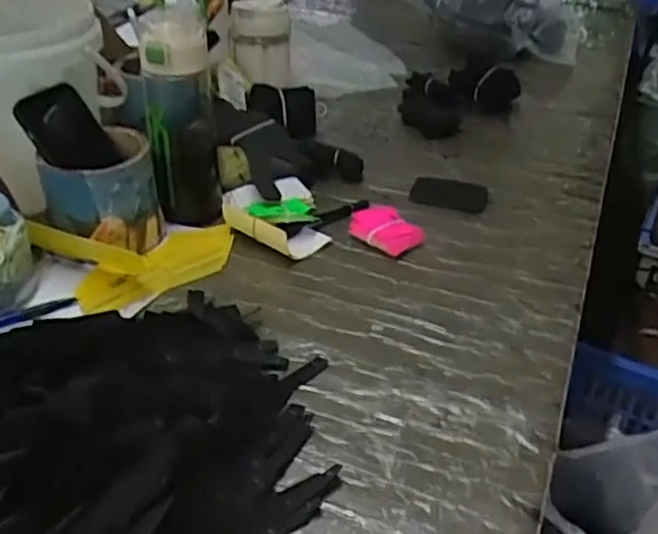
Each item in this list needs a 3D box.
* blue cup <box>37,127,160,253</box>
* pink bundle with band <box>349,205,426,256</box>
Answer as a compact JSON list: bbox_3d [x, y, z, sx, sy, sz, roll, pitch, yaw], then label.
[{"bbox_3d":[-0.219,-0.066,0.697,0.090,0.098,0.113,27,41,33],"label":"blue cup"},{"bbox_3d":[0.061,-0.040,0.737,0.066,0.026,0.049,25,40,30],"label":"pink bundle with band"}]

